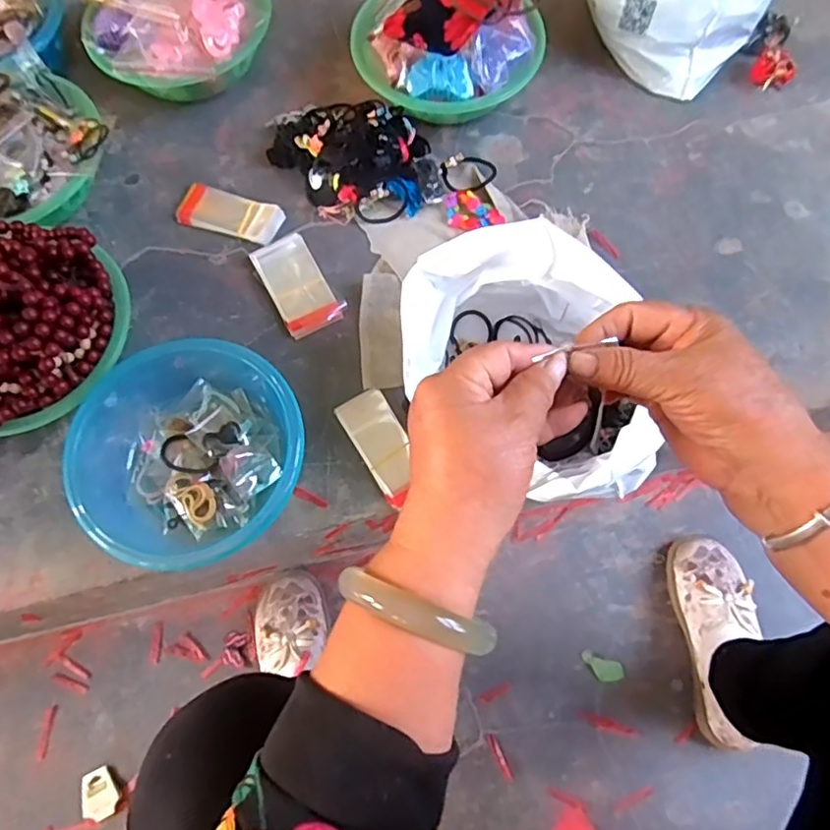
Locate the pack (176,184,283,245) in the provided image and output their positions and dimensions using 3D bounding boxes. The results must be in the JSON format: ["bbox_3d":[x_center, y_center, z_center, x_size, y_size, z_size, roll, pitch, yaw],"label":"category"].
[{"bbox_3d":[-0.229,-0.247,0.742,0.125,0.016,0.058,16,71,7],"label":"pack"}]

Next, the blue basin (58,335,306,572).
[{"bbox_3d":[-0.225,0.036,0.611,0.221,0.075,0.212,0,70,1],"label":"blue basin"}]

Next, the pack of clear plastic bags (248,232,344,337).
[{"bbox_3d":[-0.137,-0.152,0.705,0.068,0.017,0.129,-28,72,-9],"label":"pack of clear plastic bags"}]

